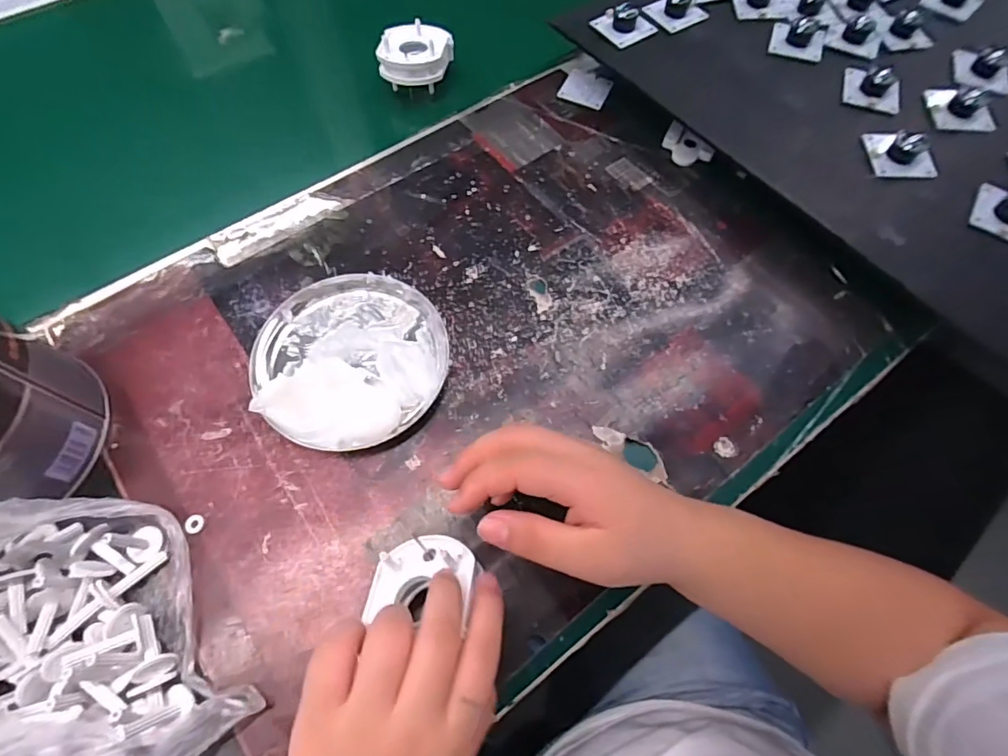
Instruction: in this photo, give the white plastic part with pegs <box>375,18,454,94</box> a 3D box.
[{"bbox_3d":[-0.079,-0.290,0.462,0.064,0.036,0.059,0,66,-1],"label":"white plastic part with pegs"}]

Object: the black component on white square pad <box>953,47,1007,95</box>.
[{"bbox_3d":[0.401,-0.261,0.419,0.041,0.021,0.040,23,64,9],"label":"black component on white square pad"}]

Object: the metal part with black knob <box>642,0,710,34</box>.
[{"bbox_3d":[0.155,-0.330,0.449,0.043,0.017,0.041,-34,70,-15],"label":"metal part with black knob"}]

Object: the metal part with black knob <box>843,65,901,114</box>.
[{"bbox_3d":[0.301,-0.238,0.407,0.042,0.018,0.040,18,64,7],"label":"metal part with black knob"}]

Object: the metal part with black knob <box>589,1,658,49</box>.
[{"bbox_3d":[0.107,-0.312,0.440,0.042,0.020,0.044,-31,70,-14],"label":"metal part with black knob"}]

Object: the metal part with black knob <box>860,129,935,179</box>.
[{"bbox_3d":[0.299,-0.170,0.377,0.042,0.021,0.043,2,65,0],"label":"metal part with black knob"}]

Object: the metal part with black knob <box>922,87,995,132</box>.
[{"bbox_3d":[0.364,-0.215,0.401,0.049,0.017,0.031,19,64,7],"label":"metal part with black knob"}]

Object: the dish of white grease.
[{"bbox_3d":[-0.103,-0.015,0.339,0.125,0.021,0.125,0,65,-1],"label":"dish of white grease"}]

